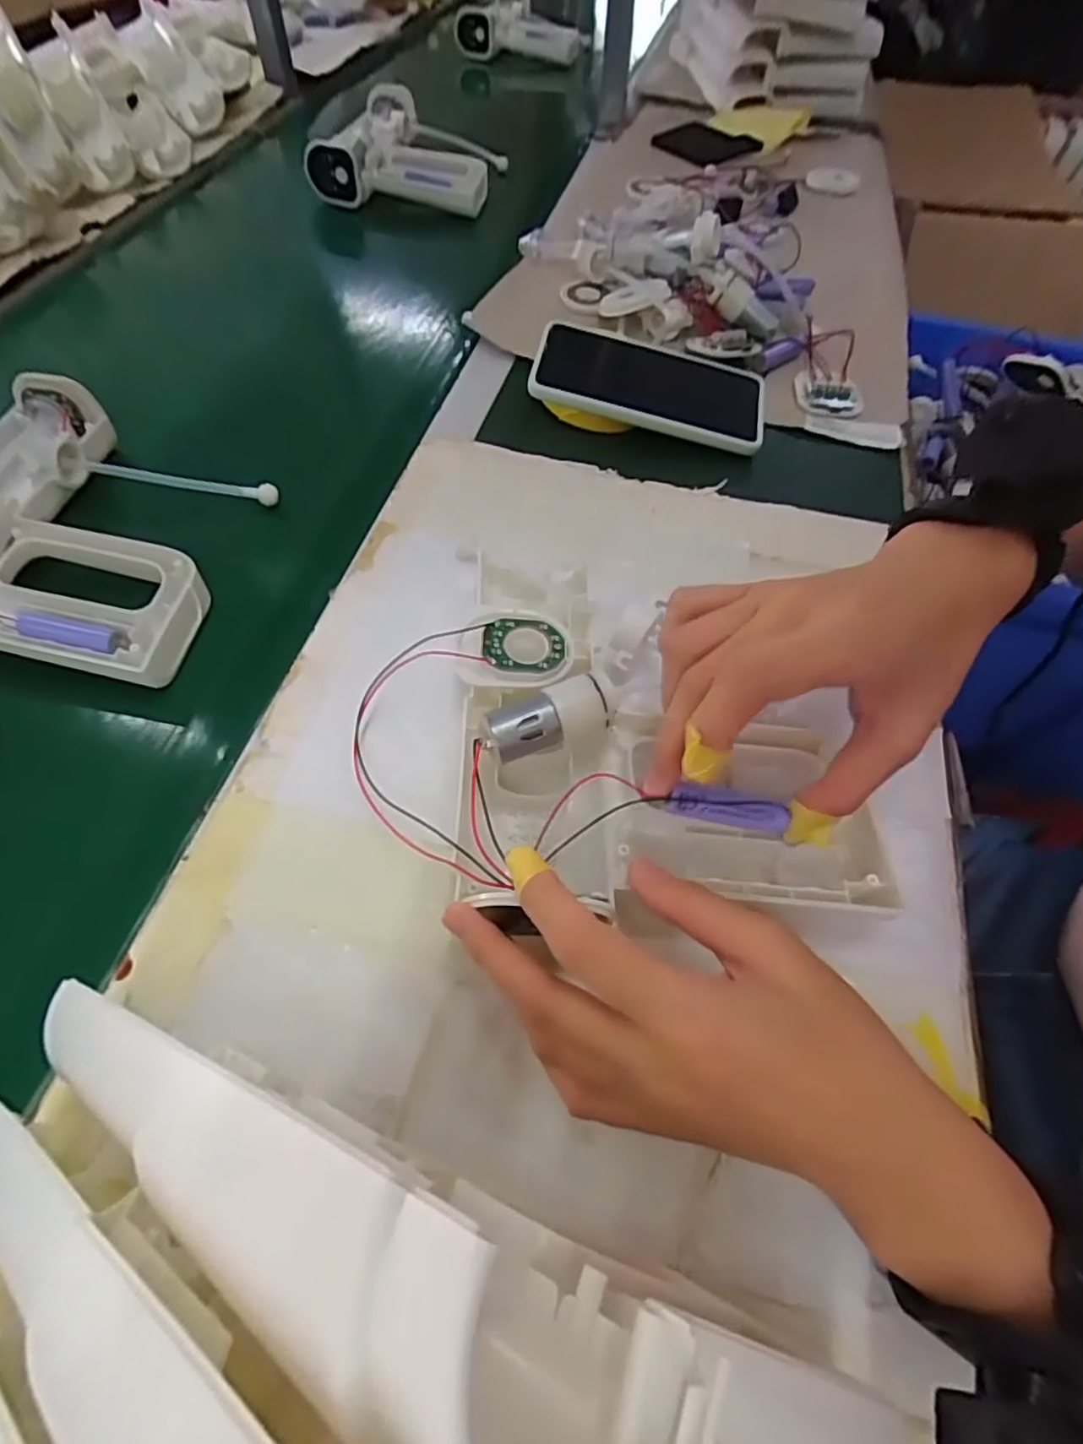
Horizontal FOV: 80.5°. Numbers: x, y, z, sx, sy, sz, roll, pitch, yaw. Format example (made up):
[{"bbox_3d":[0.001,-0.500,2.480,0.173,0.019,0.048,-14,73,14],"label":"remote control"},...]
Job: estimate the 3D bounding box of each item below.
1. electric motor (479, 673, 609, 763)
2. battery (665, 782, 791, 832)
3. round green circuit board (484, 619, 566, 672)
[{"bbox_3d":[0.000,0.000,0.275,0.053,0.019,0.022,-19,60,-13],"label":"electric motor"},{"bbox_3d":[0.073,0.033,0.247,0.047,0.012,0.009,10,57,-7],"label":"battery"},{"bbox_3d":[-0.008,-0.038,0.307,0.039,0.004,0.031,-1,58,-2],"label":"round green circuit board"}]

